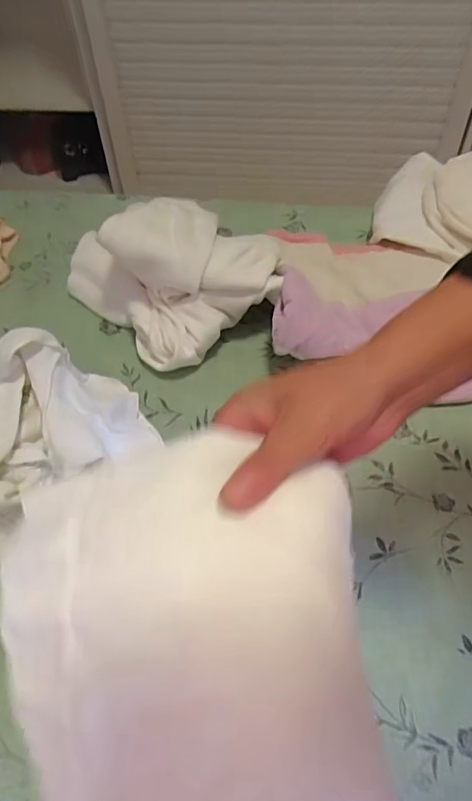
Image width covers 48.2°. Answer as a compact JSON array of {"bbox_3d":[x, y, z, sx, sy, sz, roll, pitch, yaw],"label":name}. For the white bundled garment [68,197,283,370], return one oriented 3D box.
[{"bbox_3d":[-0.094,-0.203,0.766,0.225,0.166,0.296,-37,61,-21],"label":"white bundled garment"}]

